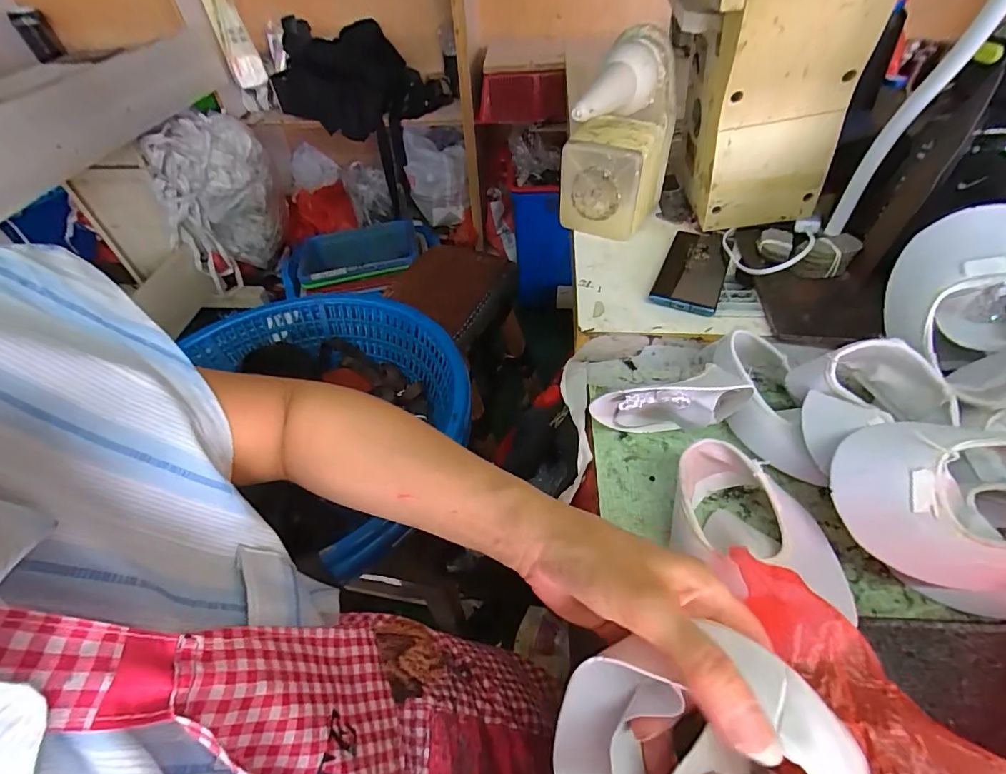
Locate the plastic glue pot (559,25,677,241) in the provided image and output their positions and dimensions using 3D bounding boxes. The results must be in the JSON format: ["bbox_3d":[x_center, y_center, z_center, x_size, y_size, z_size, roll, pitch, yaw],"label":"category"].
[{"bbox_3d":[0.135,-0.282,0.546,0.121,0.200,0.193,14,50,15],"label":"plastic glue pot"}]

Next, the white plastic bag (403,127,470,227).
[{"bbox_3d":[-0.245,-0.781,1.651,0.217,0.280,0.133,-5,48,-2],"label":"white plastic bag"}]

